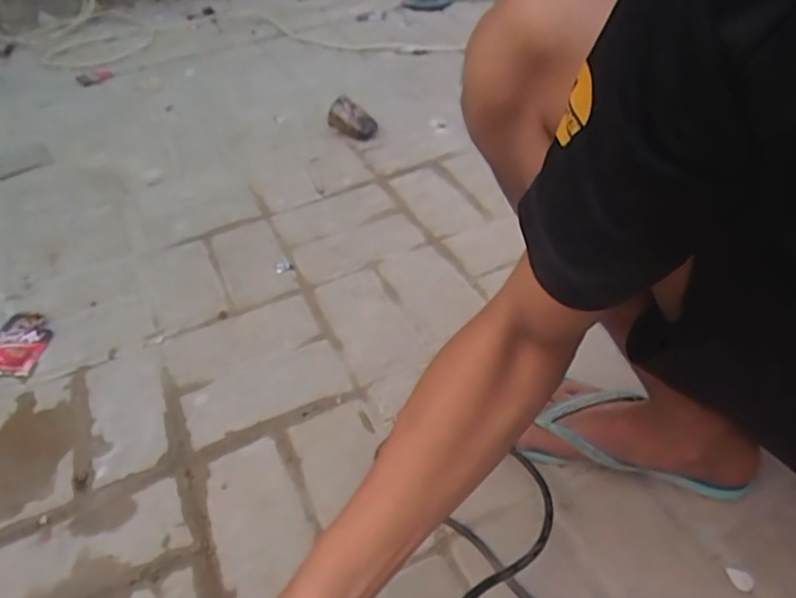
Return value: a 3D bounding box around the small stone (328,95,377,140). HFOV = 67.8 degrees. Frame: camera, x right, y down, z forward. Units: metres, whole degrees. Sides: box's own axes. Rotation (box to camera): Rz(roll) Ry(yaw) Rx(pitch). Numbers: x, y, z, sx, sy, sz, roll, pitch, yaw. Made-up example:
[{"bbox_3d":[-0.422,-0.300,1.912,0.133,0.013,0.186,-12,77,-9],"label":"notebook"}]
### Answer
[{"bbox_3d":[-0.089,-0.349,1.163,0.094,0.076,0.050,8,44,16],"label":"small stone"}]

